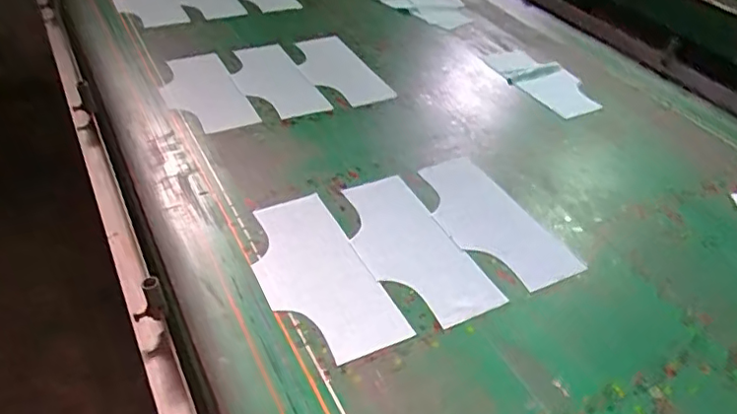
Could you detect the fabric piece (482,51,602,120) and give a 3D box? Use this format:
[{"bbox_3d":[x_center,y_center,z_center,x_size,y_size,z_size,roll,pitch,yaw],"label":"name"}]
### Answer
[{"bbox_3d":[0.409,-0.292,1.318,0.173,0.012,0.284,-13,44,-22],"label":"fabric piece"}]

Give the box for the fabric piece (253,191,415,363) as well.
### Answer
[{"bbox_3d":[-0.082,0.089,0.822,0.150,0.011,0.310,-14,41,-24],"label":"fabric piece"}]

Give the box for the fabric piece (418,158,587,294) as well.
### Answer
[{"bbox_3d":[0.188,0.016,0.944,0.159,0.011,0.317,-11,41,-24],"label":"fabric piece"}]

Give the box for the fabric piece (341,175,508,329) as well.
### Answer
[{"bbox_3d":[0.054,0.055,0.875,0.150,0.009,0.309,-15,40,-21],"label":"fabric piece"}]

